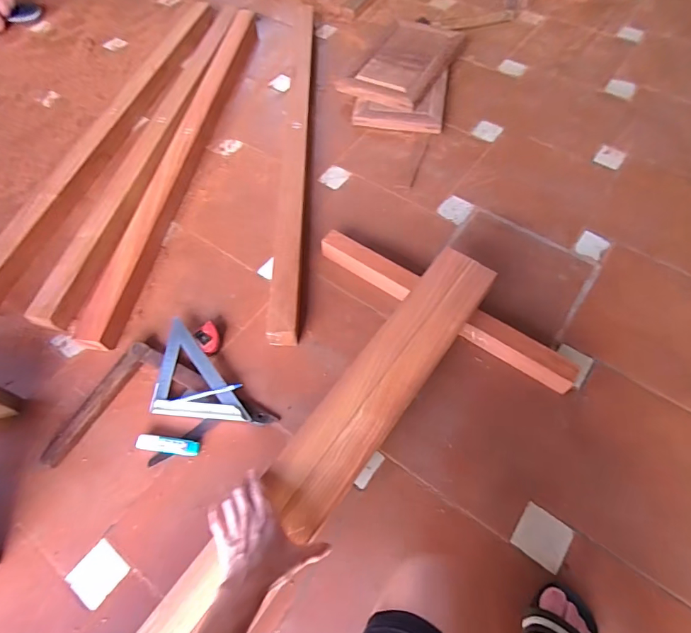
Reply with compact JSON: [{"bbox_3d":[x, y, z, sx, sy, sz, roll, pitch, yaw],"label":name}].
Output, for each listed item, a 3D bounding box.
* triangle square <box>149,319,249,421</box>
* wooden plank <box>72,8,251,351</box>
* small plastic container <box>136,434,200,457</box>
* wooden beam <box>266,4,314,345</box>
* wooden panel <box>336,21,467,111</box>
[{"bbox_3d":[-0.299,0.132,0.787,0.126,0.030,0.240,-36,65,-18],"label":"triangle square"},{"bbox_3d":[-0.417,-0.463,1.130,0.086,0.060,1.216,6,60,6],"label":"wooden plank"},{"bbox_3d":[-0.311,0.224,0.737,0.107,0.033,0.027,5,60,5],"label":"small plastic container"},{"bbox_3d":[-0.123,-0.454,1.112,0.063,0.066,1.158,-1,59,1],"label":"wooden beam"},{"bbox_3d":[0.179,-0.740,1.229,0.235,0.025,0.375,28,66,18],"label":"wooden panel"}]

